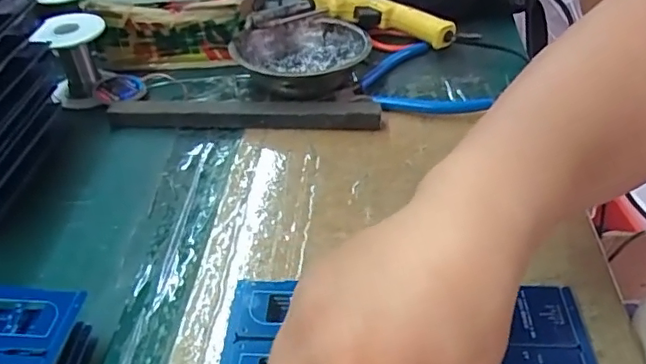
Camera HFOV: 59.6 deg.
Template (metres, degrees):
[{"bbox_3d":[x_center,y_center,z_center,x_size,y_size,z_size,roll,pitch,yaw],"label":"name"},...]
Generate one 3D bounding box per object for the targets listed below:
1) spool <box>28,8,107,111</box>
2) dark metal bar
[{"bbox_3d":[-0.226,-0.113,0.522,0.062,0.071,0.071,-19,43,-18],"label":"spool"},{"bbox_3d":[-0.070,-0.059,0.490,0.235,0.019,0.028,0,41,4],"label":"dark metal bar"}]

